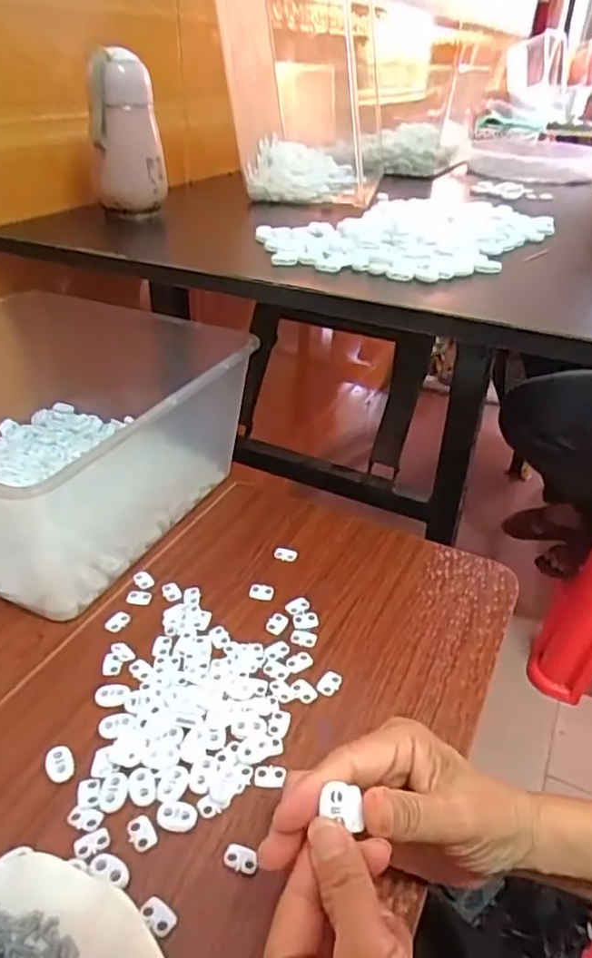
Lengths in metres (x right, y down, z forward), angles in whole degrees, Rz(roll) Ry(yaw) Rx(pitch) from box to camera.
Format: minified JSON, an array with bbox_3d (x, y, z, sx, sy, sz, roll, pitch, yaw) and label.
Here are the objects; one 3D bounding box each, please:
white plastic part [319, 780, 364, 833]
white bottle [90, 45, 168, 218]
[{"bbox_3d":[0.021,0.146,0.281,0.018,0.007,0.015,11,35,9],"label":"white plastic part"},{"bbox_3d":[-0.174,-0.355,0.652,0.069,0.143,0.053,-6,35,-13],"label":"white bottle"}]

